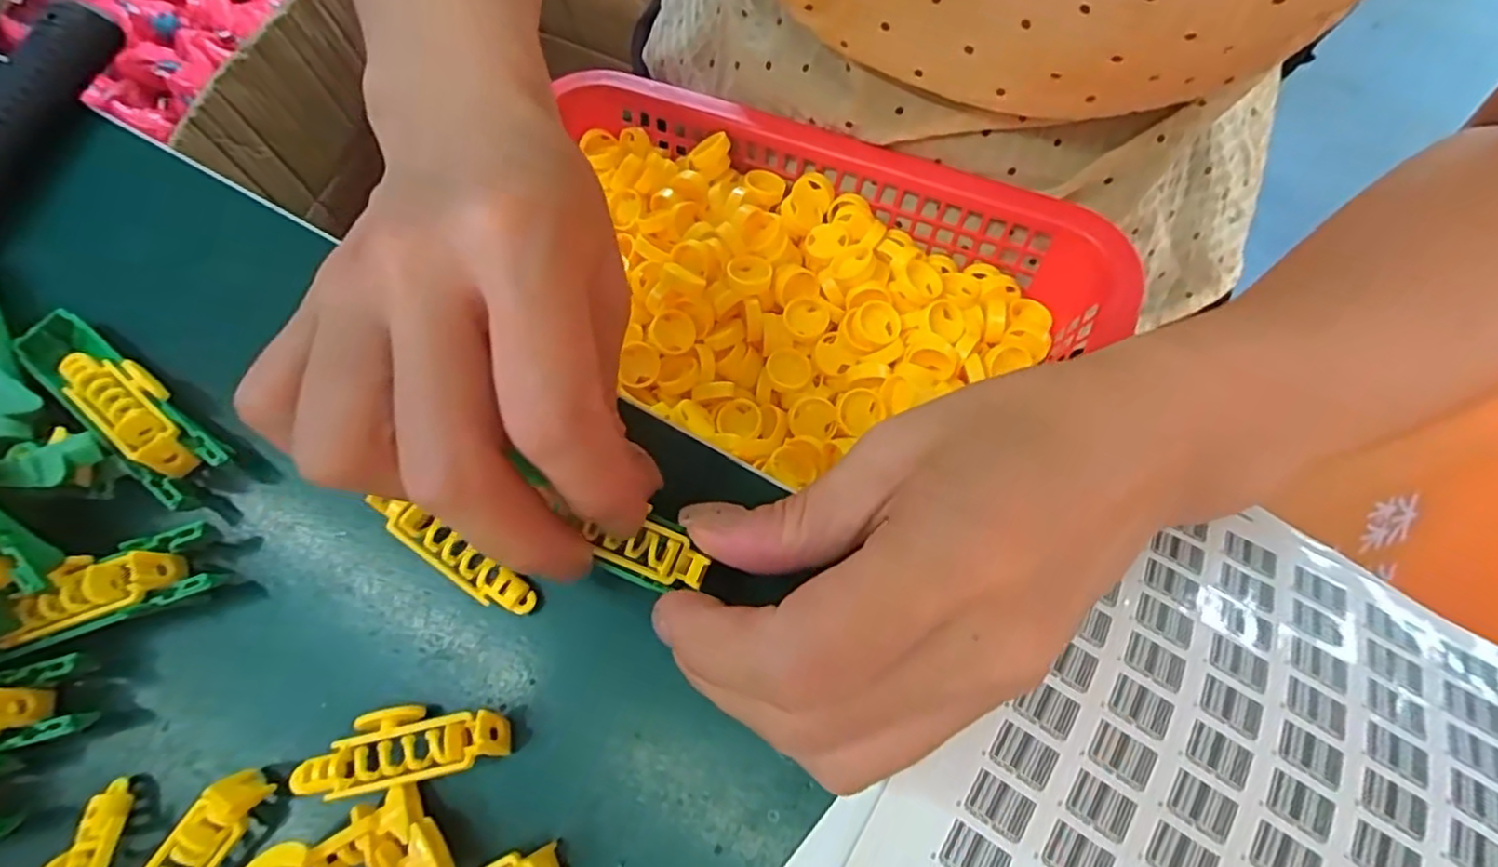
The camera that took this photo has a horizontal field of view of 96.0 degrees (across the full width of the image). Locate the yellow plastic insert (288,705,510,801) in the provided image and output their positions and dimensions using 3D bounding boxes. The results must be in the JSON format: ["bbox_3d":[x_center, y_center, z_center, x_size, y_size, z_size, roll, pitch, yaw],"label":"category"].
[{"bbox_3d":[-0.084,0.075,0.163,0.049,0.005,0.017,-12,56,-3],"label":"yellow plastic insert"}]

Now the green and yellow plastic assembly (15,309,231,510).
[{"bbox_3d":[-0.176,-0.009,0.188,0.076,0.016,0.019,36,75,12],"label":"green and yellow plastic assembly"}]

